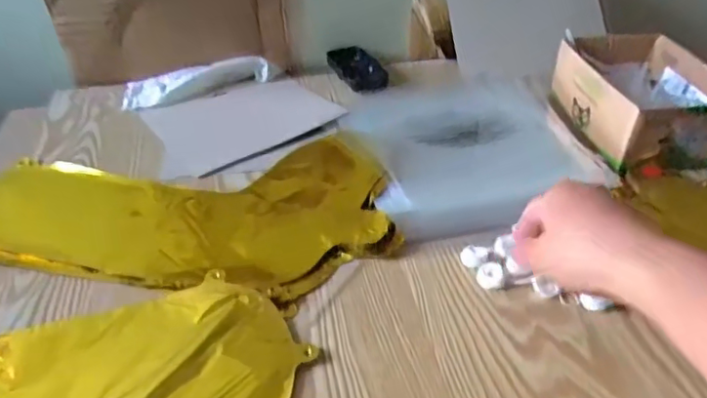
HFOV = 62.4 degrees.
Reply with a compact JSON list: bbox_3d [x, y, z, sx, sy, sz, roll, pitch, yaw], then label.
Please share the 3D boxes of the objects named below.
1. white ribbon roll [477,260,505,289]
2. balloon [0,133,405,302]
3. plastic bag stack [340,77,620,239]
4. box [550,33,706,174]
[{"bbox_3d":[0.109,0.061,0.464,0.021,0.010,0.022,-2,36,1],"label":"white ribbon roll"},{"bbox_3d":[-0.173,0.016,0.533,0.404,0.016,0.204,-5,36,-3],"label":"balloon"},{"bbox_3d":[0.117,-0.064,0.629,0.223,0.019,0.279,-9,36,-9],"label":"plastic bag stack"},{"bbox_3d":[0.319,-0.116,0.644,0.149,0.062,0.214,-4,36,-1],"label":"box"}]

